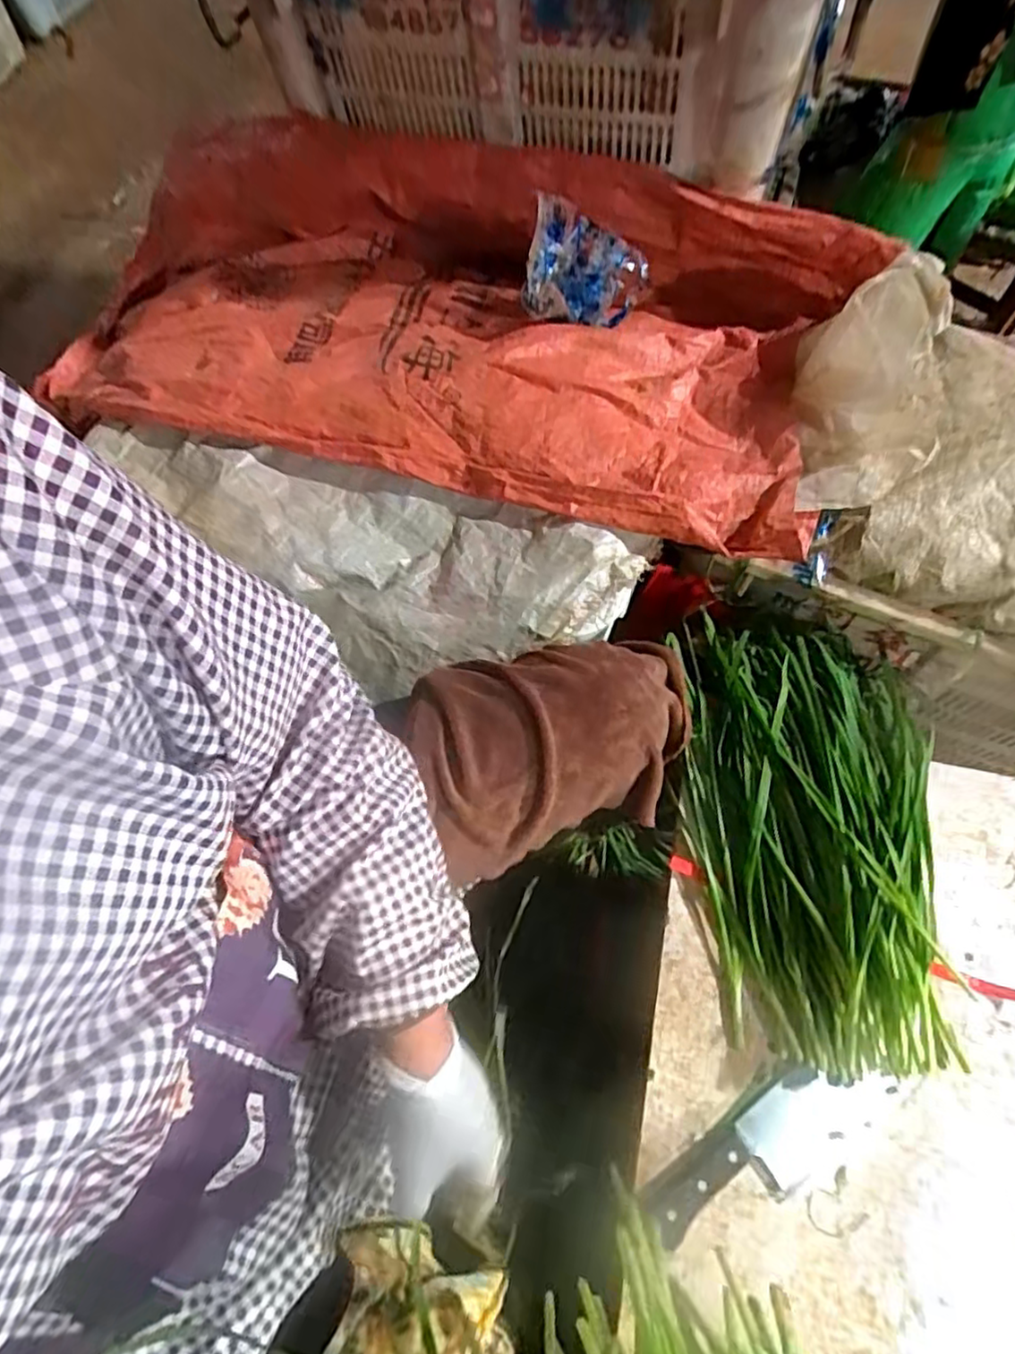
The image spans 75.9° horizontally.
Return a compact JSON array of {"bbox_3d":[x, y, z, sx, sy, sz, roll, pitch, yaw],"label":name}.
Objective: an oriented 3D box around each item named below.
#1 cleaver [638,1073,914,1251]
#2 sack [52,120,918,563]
[{"bbox_3d":[0.222,0.384,0.530,0.234,0.019,0.065,-26,67,-10],"label":"cleaver"},{"bbox_3d":[-0.064,-0.420,0.764,0.899,0.171,0.438,13,66,8],"label":"sack"}]

